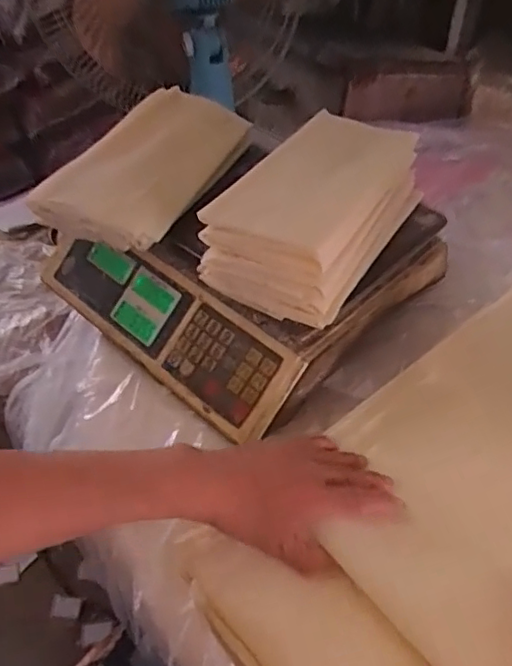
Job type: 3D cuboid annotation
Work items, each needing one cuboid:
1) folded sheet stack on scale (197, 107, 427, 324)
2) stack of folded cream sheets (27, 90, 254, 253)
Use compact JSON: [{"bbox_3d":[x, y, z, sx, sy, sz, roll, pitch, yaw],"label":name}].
[{"bbox_3d":[0.063,-0.123,0.567,0.123,0.081,0.250,21,47,21],"label":"folded sheet stack on scale"},{"bbox_3d":[-0.112,-0.181,0.636,0.156,0.044,0.261,12,44,13],"label":"stack of folded cream sheets"}]

